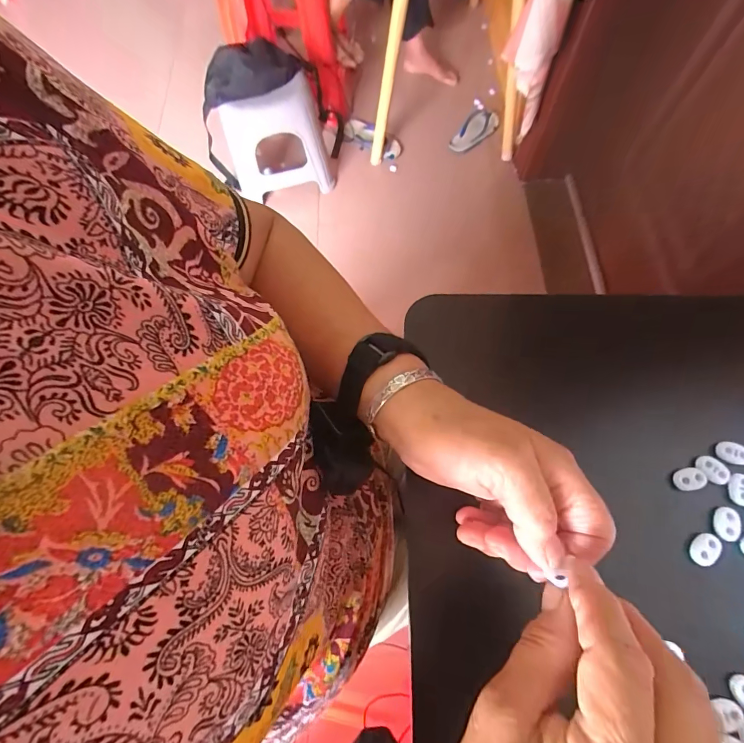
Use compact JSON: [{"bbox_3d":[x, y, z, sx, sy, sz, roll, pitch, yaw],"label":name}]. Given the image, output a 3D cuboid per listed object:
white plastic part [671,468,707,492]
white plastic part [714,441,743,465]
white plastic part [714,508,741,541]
[{"bbox_3d":[0.233,0.079,0.290,0.021,0.007,0.016,-13,71,-6],"label":"white plastic part"},{"bbox_3d":[0.267,0.060,0.292,0.021,0.006,0.014,21,71,6],"label":"white plastic part"},{"bbox_3d":[0.249,0.107,0.277,0.016,0.006,0.022,24,71,7],"label":"white plastic part"}]

